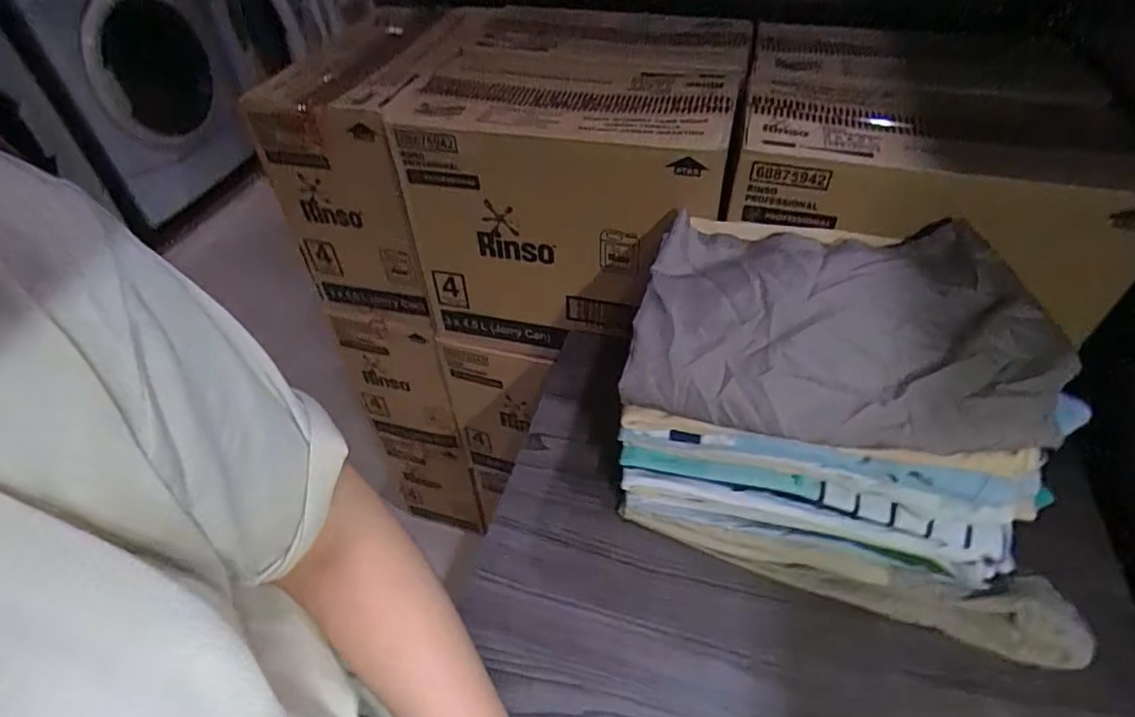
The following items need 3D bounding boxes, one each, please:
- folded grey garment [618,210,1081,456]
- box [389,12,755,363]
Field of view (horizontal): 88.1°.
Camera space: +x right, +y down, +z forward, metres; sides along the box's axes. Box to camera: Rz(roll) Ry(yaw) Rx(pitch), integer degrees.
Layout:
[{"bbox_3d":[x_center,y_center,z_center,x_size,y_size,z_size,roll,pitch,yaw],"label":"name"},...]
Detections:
[{"bbox_3d":[0.228,-0.041,0.519,0.312,0.062,0.253,10,46,13],"label":"folded grey garment"},{"bbox_3d":[0.016,-0.258,0.862,0.417,0.352,0.388,12,47,14],"label":"box"}]

